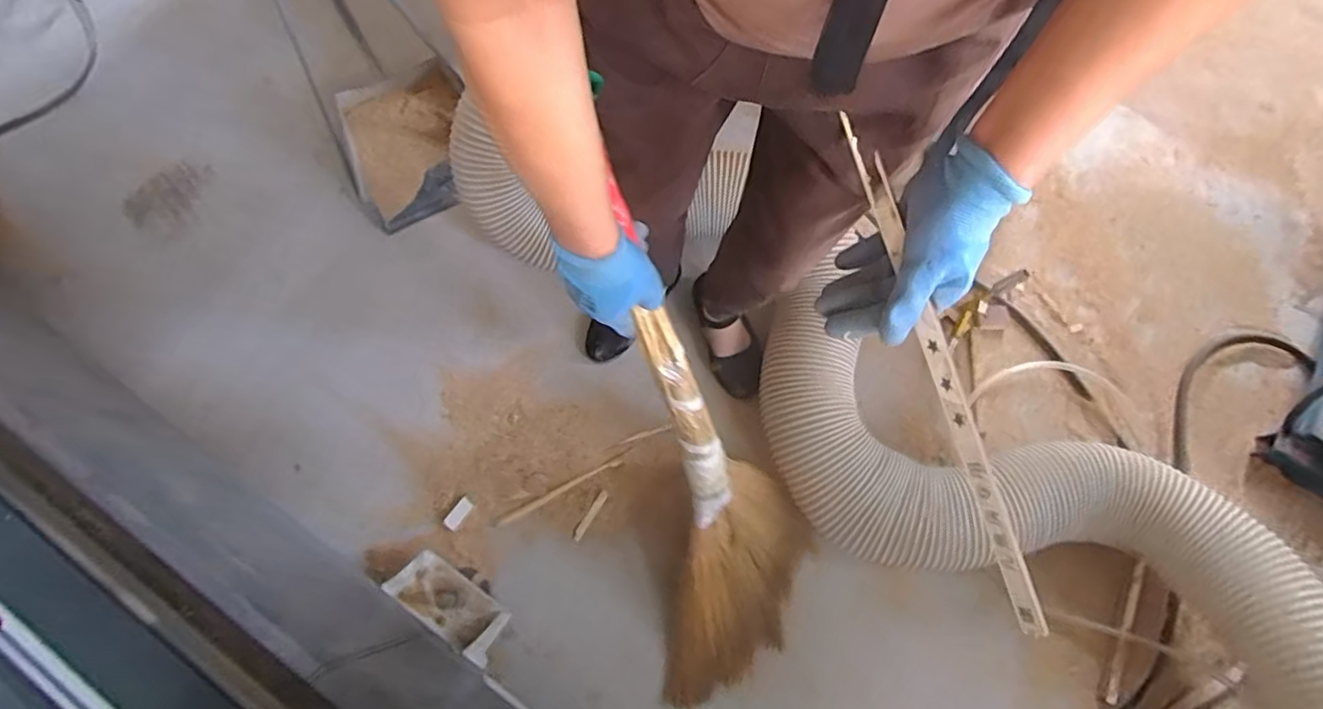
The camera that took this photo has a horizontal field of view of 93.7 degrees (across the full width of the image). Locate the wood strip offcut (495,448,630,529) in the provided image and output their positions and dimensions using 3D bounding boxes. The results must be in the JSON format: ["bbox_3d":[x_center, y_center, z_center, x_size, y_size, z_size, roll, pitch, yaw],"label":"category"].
[{"bbox_3d":[-0.175,0.242,1.118,0.263,0.006,0.018,-28,74,-9],"label":"wood strip offcut"}]

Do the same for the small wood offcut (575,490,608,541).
[{"bbox_3d":[-0.127,0.289,1.115,0.015,0.009,0.100,32,87,10],"label":"small wood offcut"}]

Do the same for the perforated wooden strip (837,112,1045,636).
[{"bbox_3d":[0.213,0.016,0.465,0.013,0.019,0.406,-21,91,-10],"label":"perforated wooden strip"}]

